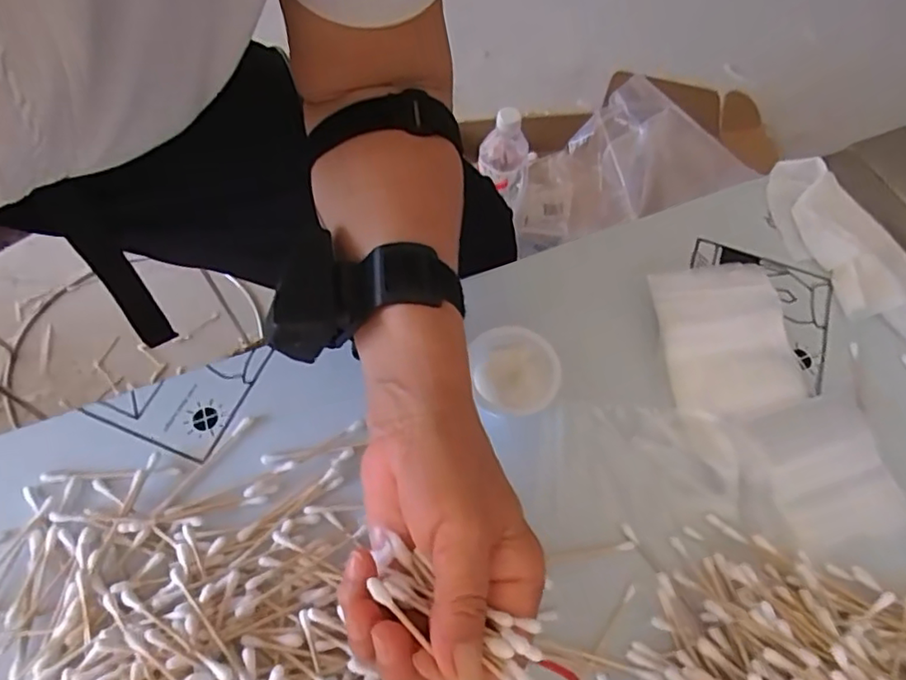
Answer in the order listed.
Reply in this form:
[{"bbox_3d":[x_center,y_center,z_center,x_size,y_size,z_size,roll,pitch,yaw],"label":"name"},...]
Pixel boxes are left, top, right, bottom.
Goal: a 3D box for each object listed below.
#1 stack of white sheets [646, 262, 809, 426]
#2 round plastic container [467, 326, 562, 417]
[{"bbox_3d":[0.165,-0.001,0.362,0.079,0.022,0.092,-6,62,-4],"label":"stack of white sheets"},{"bbox_3d":[0.035,0.019,0.348,0.044,0.024,0.052,-10,62,-6],"label":"round plastic container"}]

